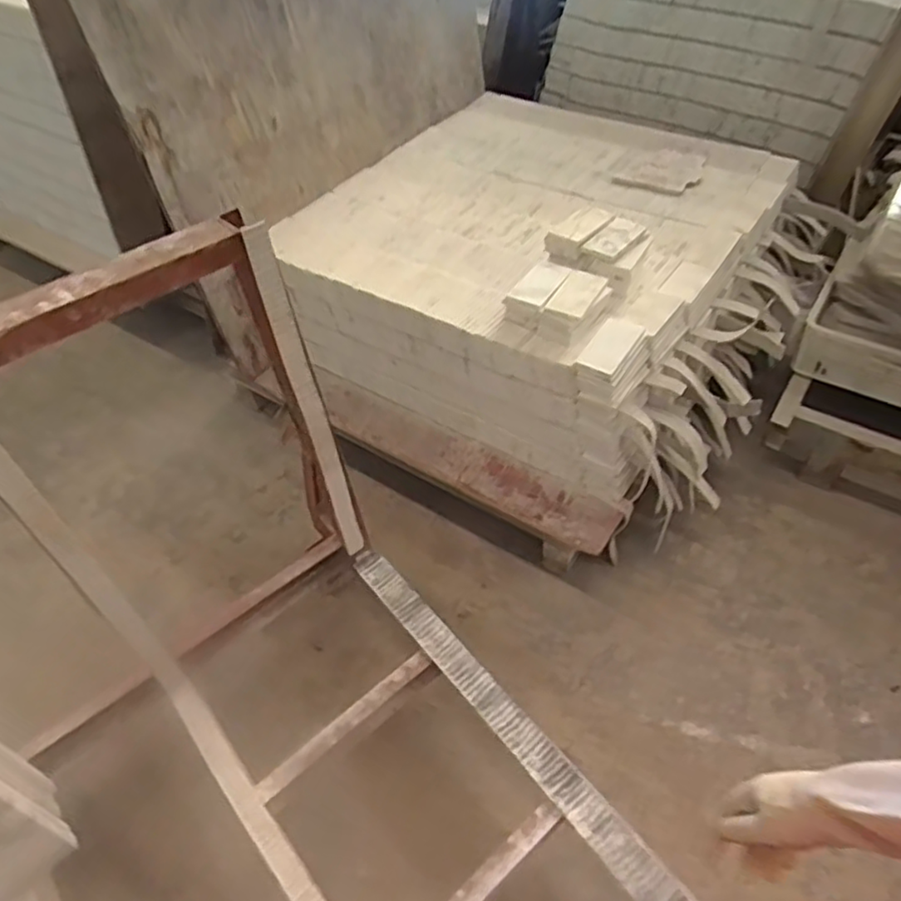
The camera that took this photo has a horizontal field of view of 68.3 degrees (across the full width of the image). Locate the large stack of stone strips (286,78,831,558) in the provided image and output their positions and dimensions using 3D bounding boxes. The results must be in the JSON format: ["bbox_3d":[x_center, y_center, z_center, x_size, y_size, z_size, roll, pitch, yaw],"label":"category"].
[{"bbox_3d":[0.279,-0.429,1.740,1.095,0.453,1.177,24,52,23],"label":"large stack of stone strips"}]

